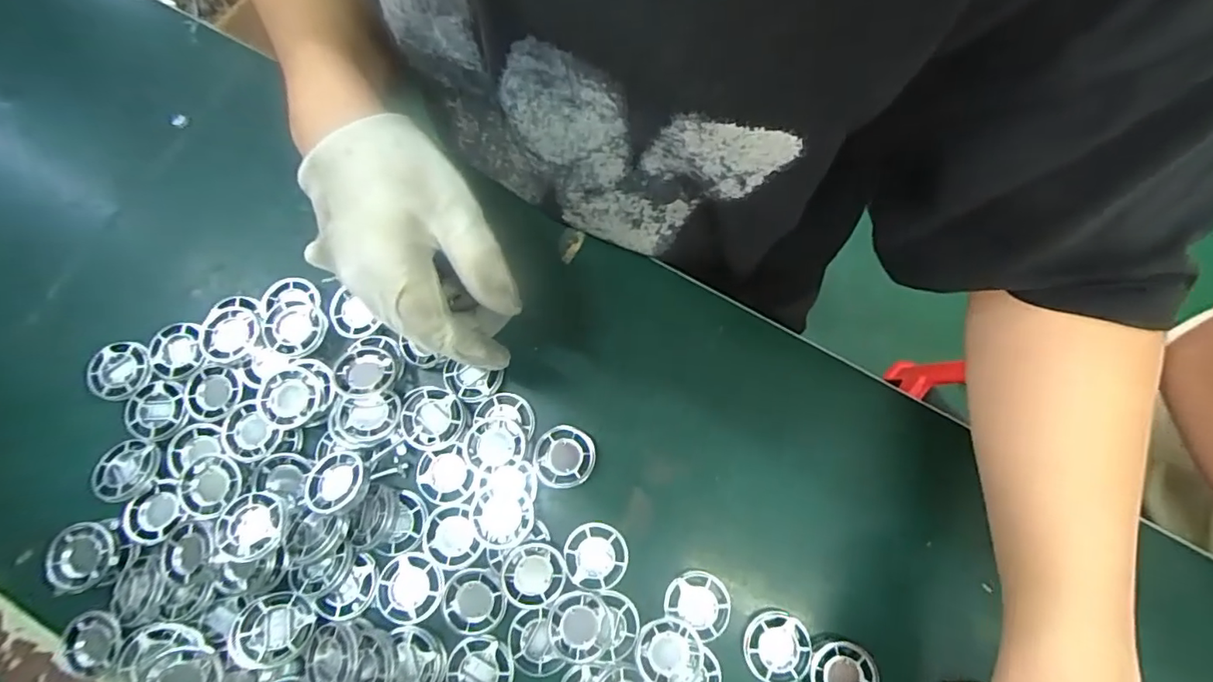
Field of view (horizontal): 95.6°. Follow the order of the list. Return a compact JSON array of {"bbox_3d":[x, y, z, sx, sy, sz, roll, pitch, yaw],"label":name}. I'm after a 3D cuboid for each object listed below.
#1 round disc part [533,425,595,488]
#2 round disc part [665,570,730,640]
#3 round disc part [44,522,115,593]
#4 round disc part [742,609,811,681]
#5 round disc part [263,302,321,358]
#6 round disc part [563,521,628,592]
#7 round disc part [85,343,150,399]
[{"bbox_3d":[-0.027,0.073,0.349,0.038,0.004,0.038,0,78,1],"label":"round disc part"},{"bbox_3d":[0.057,0.158,0.331,0.039,0.004,0.033,35,70,8],"label":"round disc part"},{"bbox_3d":[-0.310,0.127,0.322,0.032,0.016,0.038,-10,78,-1],"label":"round disc part"},{"bbox_3d":[0.102,0.184,0.332,0.037,0.015,0.039,0,78,1],"label":"round disc part"},{"bbox_3d":[-0.205,-0.008,0.361,0.034,0.014,0.036,-10,78,-1],"label":"round disc part"},{"bbox_3d":[-0.006,0.132,0.336,0.039,0.004,0.038,0,78,1],"label":"round disc part"},{"bbox_3d":[-0.318,0.019,0.357,0.035,0.011,0.038,0,78,1],"label":"round disc part"}]

